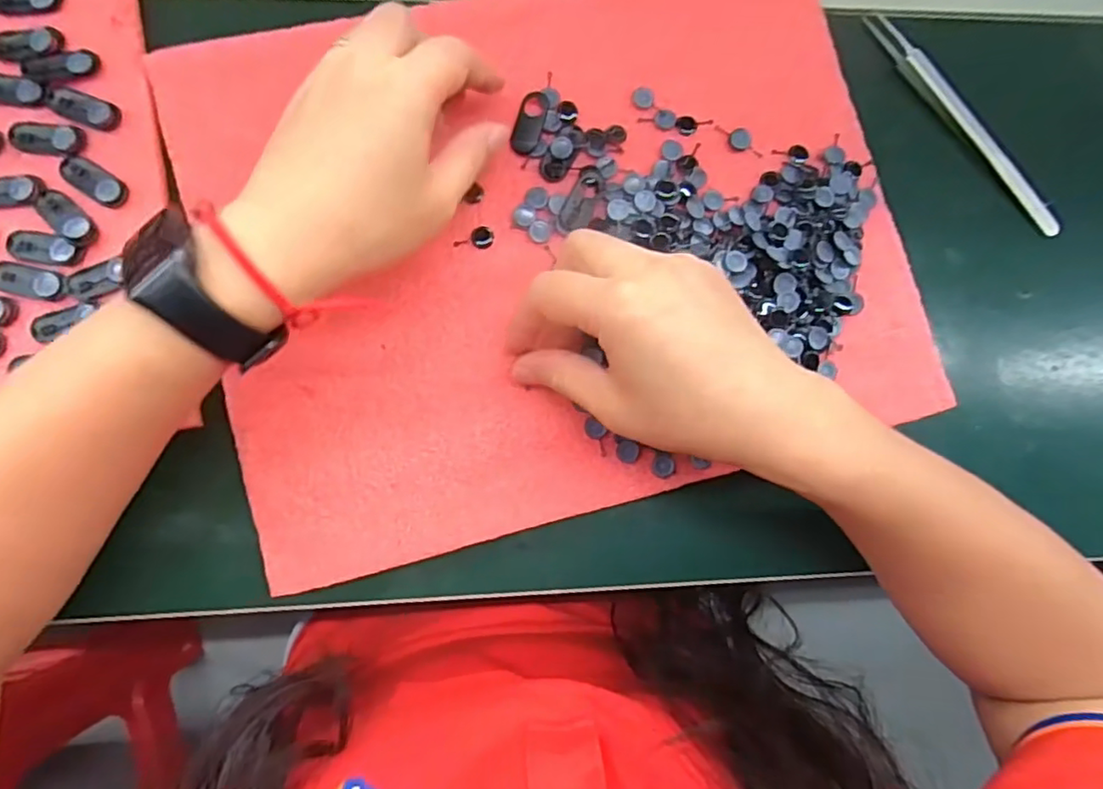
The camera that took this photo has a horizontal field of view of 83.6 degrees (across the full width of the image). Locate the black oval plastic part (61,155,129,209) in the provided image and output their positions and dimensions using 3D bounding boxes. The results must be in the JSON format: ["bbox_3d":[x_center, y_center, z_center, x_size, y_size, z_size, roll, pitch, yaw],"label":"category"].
[{"bbox_3d":[-0.210,-0.098,0.282,0.033,0.004,0.014,33,82,0],"label":"black oval plastic part"}]

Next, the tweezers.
[{"bbox_3d":[0.225,-0.147,0.336,0.014,0.014,0.152,-41,88,-8],"label":"tweezers"}]

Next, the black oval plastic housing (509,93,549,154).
[{"bbox_3d":[-0.011,-0.135,0.305,0.014,0.004,0.033,17,82,-3],"label":"black oval plastic housing"}]

